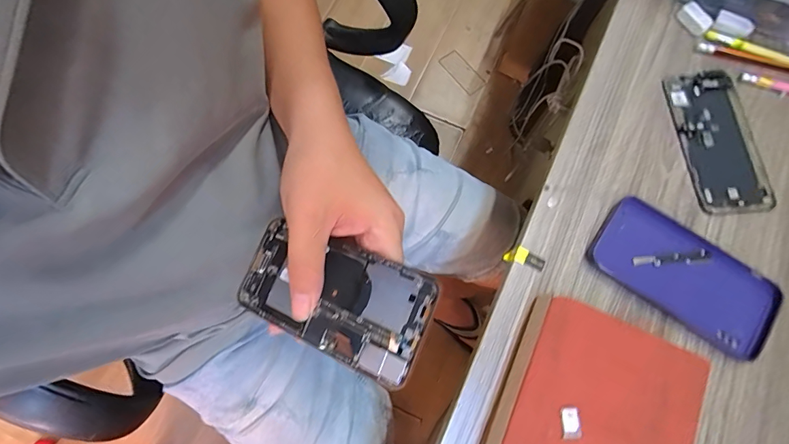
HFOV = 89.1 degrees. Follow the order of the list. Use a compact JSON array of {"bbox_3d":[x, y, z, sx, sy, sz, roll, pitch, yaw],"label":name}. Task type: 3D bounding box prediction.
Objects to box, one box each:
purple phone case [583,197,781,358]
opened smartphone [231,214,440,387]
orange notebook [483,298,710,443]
[{"bbox_3d":[0.238,0.044,0.328,0.146,0.009,0.072,34,76,10],"label":"purple phone case"},{"bbox_3d":[-0.043,0.048,0.267,0.139,0.007,0.068,18,78,26],"label":"opened smartphone"},{"bbox_3d":[0.131,0.145,0.279,0.118,0.041,0.161,25,75,8],"label":"orange notebook"}]

